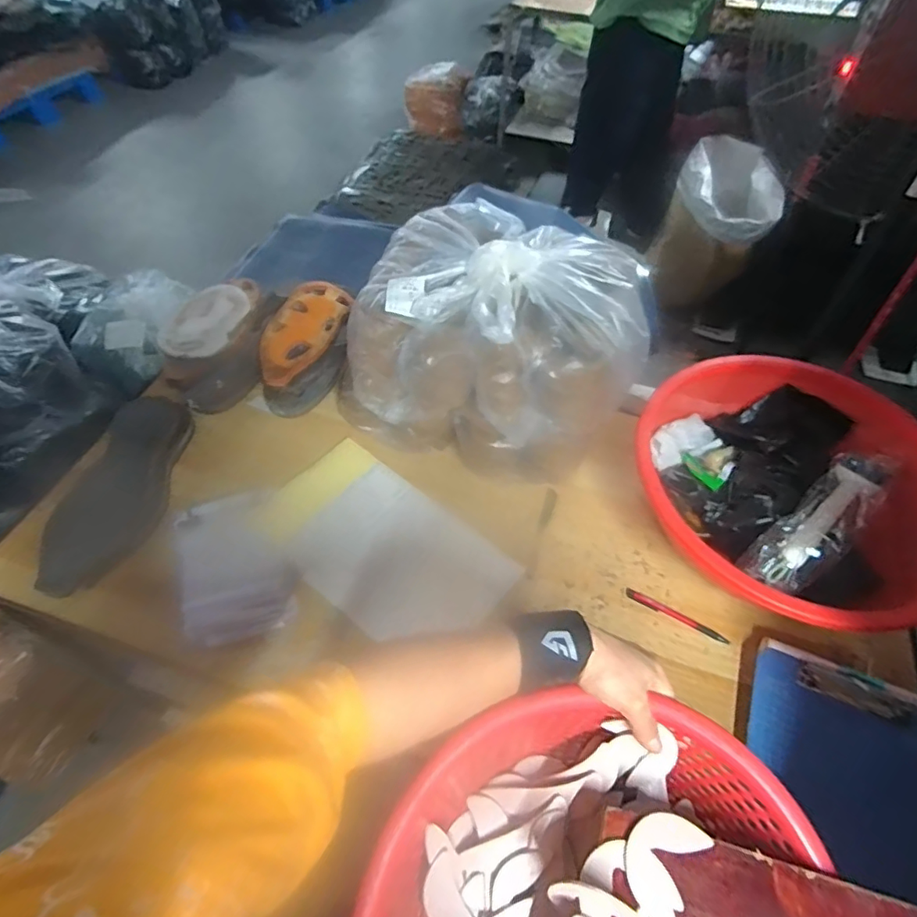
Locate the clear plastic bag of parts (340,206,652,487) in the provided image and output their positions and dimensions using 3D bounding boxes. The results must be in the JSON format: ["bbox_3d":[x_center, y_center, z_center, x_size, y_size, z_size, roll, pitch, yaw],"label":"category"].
[{"bbox_3d":[0.063,-0.172,0.804,0.394,0.254,0.316,17,54,10],"label":"clear plastic bag of parts"}]

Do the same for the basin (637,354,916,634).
[{"bbox_3d":[0.456,0.038,0.742,0.366,0.111,0.394,1,53,-2],"label":"basin"}]

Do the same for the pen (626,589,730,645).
[{"bbox_3d":[0.292,0.213,0.722,0.134,0.014,0.013,27,57,17],"label":"pen"}]

